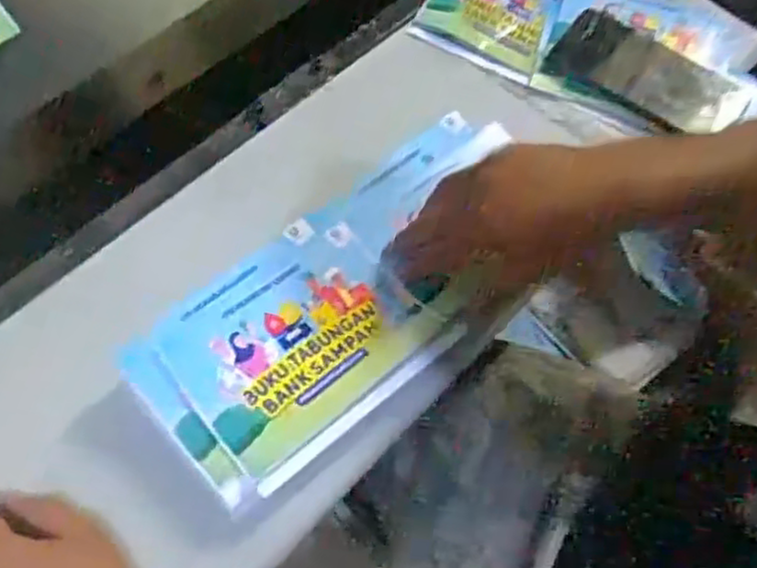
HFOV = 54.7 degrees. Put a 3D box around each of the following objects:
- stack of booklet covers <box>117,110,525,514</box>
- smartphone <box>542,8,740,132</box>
[{"bbox_3d":[-0.007,0.003,0.492,0.141,0.025,0.309,42,70,17],"label":"stack of booklet covers"},{"bbox_3d":[0.224,-0.181,0.624,0.144,0.011,0.077,32,72,8],"label":"smartphone"}]

